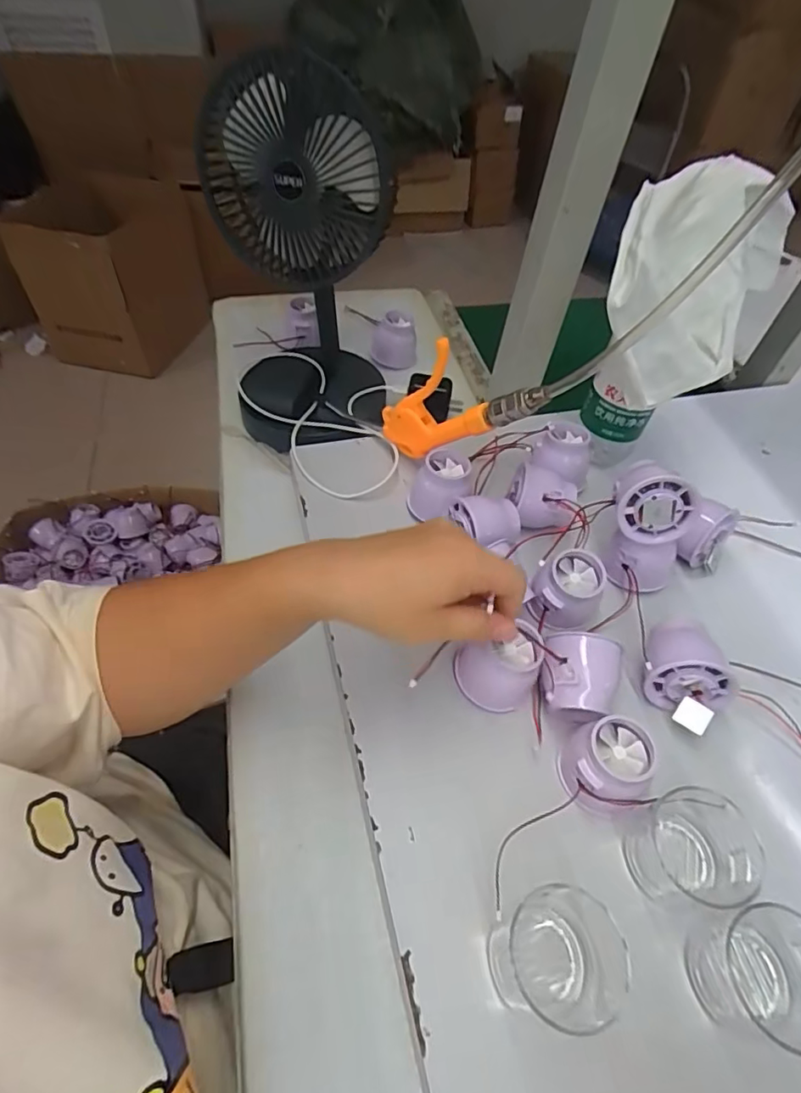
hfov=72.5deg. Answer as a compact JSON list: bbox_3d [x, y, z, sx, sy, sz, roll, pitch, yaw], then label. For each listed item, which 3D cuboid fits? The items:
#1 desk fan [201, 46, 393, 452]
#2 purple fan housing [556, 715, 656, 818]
[{"bbox_3d":[-0.094,-0.263,0.516,0.146,0.289,0.195,-11,55,-13],"label":"desk fan"},{"bbox_3d":[0.131,0.138,0.349,0.046,0.036,0.047,10,53,3],"label":"purple fan housing"}]

